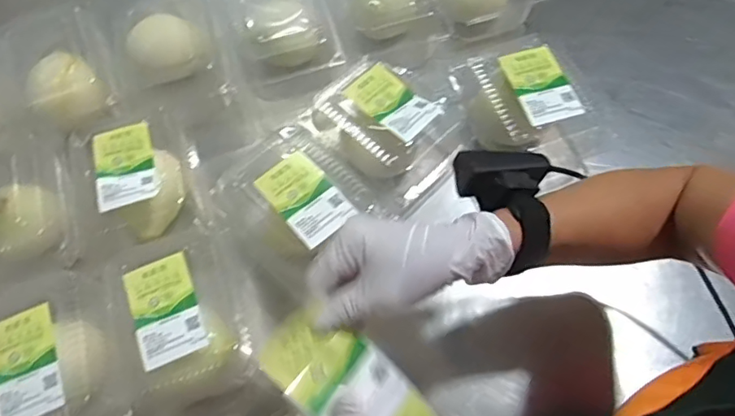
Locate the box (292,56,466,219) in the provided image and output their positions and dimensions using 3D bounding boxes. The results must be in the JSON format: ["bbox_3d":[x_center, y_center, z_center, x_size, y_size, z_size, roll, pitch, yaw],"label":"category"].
[{"bbox_3d":[0.013,-0.085,0.652,0.178,0.115,0.152,34,71,17],"label":"box"}]

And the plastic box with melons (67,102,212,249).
[{"bbox_3d":[-0.262,-0.028,0.613,0.122,0.072,0.154,-25,66,-9],"label":"plastic box with melons"}]

